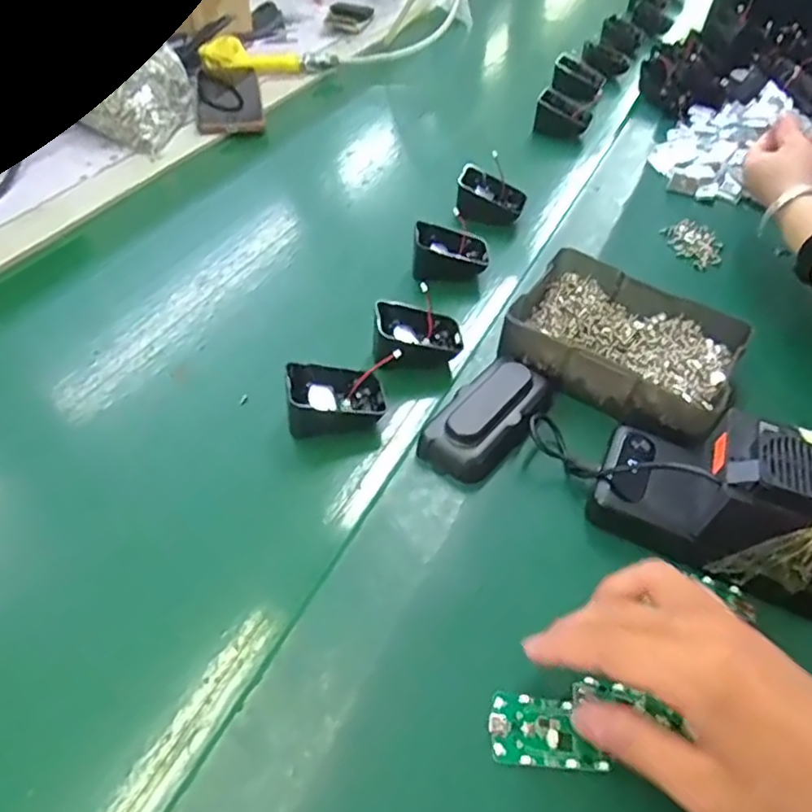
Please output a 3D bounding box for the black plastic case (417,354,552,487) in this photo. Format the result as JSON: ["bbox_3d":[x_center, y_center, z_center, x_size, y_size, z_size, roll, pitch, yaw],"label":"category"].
[{"bbox_3d":[0.058,0.004,0.439,0.054,0.031,0.107,29,52,23],"label":"black plastic case"}]

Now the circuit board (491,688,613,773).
[{"bbox_3d":[0.069,0.161,0.316,0.055,0.004,0.032,7,47,4],"label":"circuit board"}]

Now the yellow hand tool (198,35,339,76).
[{"bbox_3d":[-0.182,-0.465,0.856,0.175,0.039,0.034,-5,47,-7],"label":"yellow hand tool"}]

